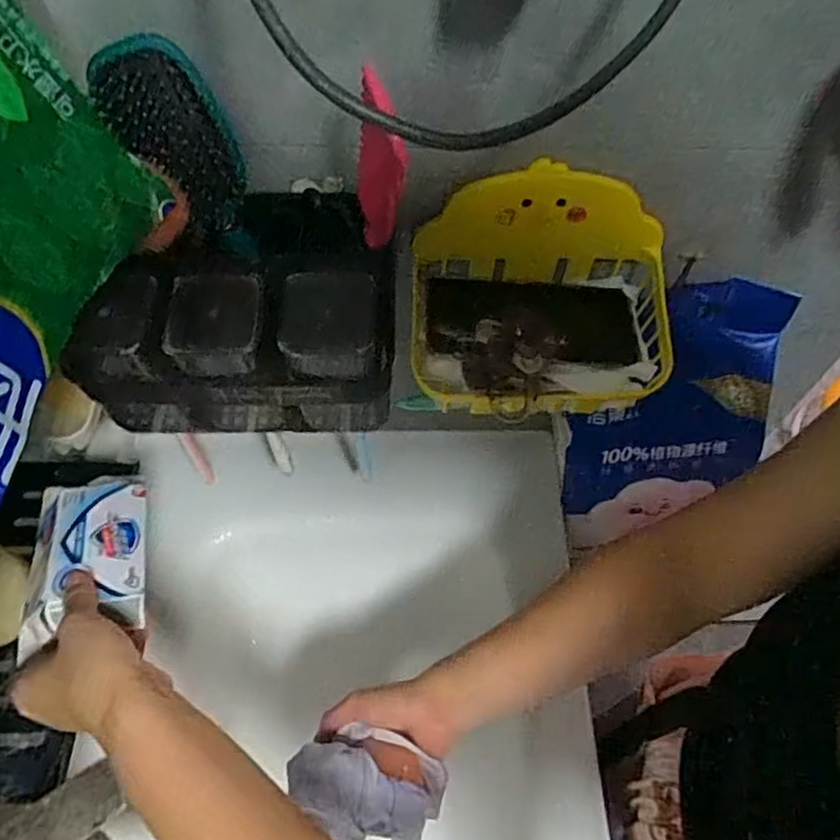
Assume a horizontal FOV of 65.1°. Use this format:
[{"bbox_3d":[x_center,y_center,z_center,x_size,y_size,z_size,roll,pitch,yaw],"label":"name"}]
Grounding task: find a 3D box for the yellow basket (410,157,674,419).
[{"bbox_3d":[0.094,-0.085,0.484,0.189,0.133,0.121,-3,58,-3],"label":"yellow basket"}]

